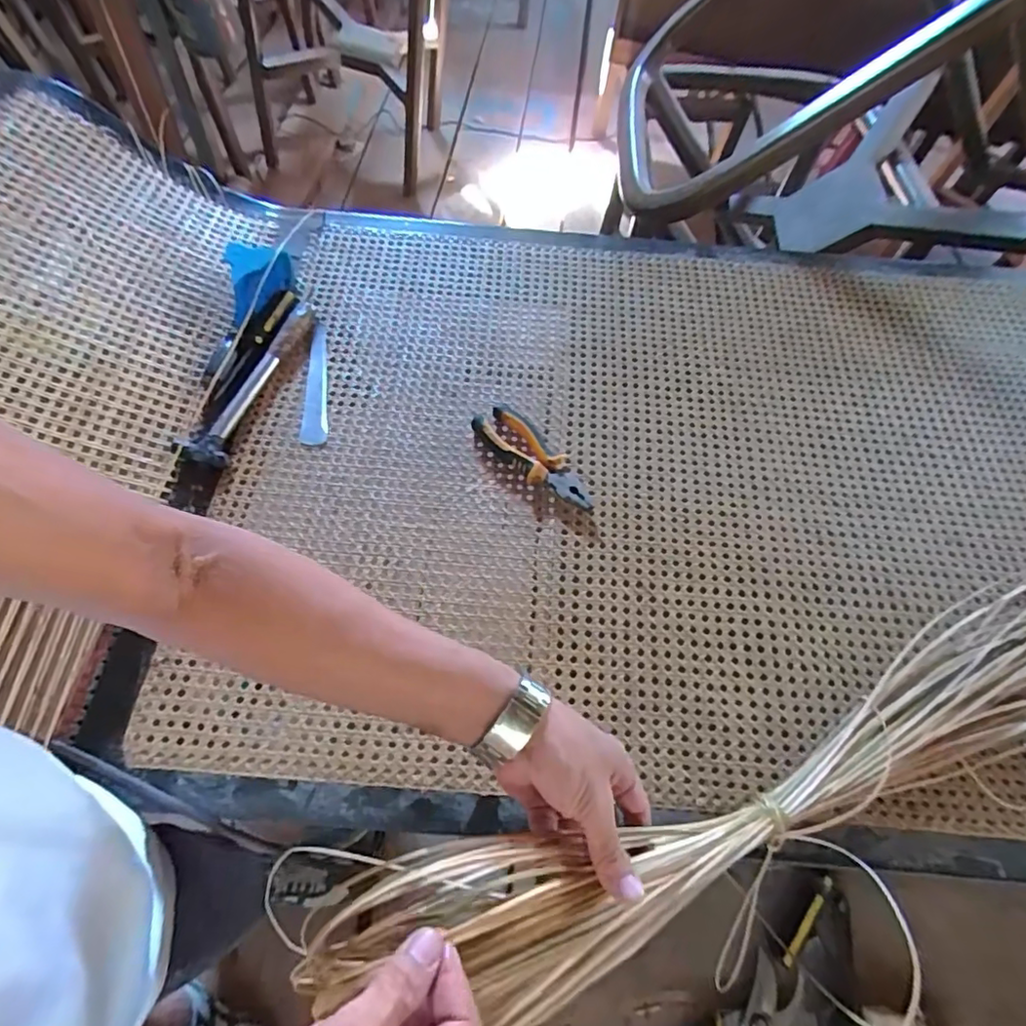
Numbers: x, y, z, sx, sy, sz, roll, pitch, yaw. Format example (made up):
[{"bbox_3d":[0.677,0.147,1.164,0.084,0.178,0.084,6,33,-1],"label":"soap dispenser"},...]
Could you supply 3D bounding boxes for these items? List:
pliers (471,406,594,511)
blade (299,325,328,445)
[{"bbox_3d":[0.025,-0.060,0.623,0.051,0.022,0.160,-39,70,-20],"label":"pliers"},{"bbox_3d":[-0.225,-0.152,0.670,0.028,0.008,0.168,5,64,-15],"label":"blade"}]

